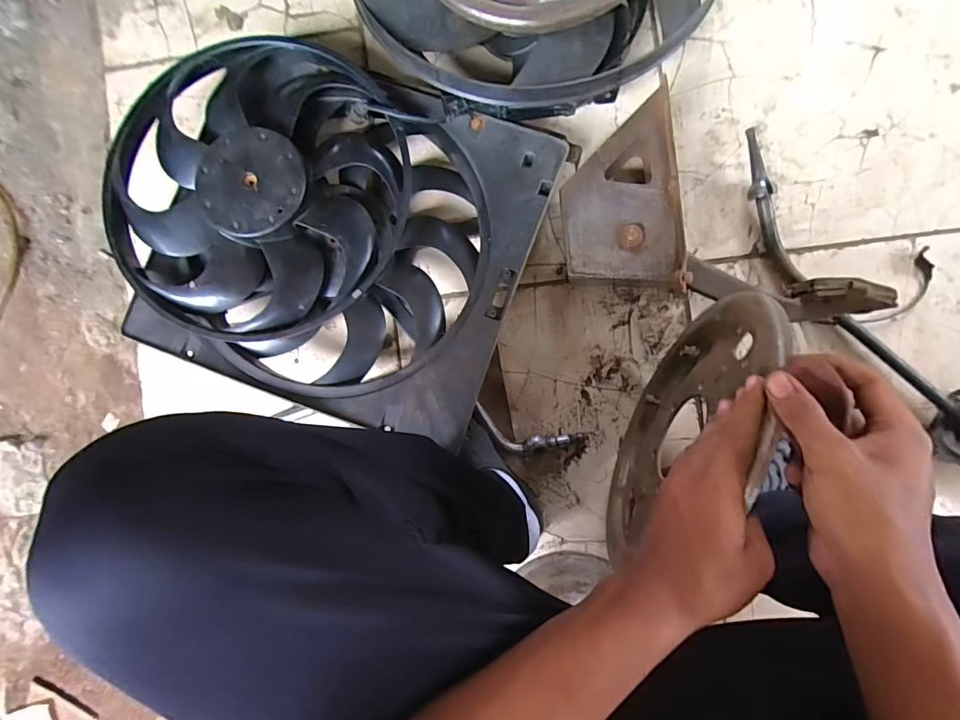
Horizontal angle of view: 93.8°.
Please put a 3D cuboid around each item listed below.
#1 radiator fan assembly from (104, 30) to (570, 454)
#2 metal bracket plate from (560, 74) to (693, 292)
[{"bbox_3d":[-0.194,-0.158,0.591,0.504,0.150,0.414,19,93,4],"label":"radiator fan assembly"},{"bbox_3d":[0.171,-0.195,0.548,0.138,0.033,0.225,-5,91,5],"label":"metal bracket plate"}]

